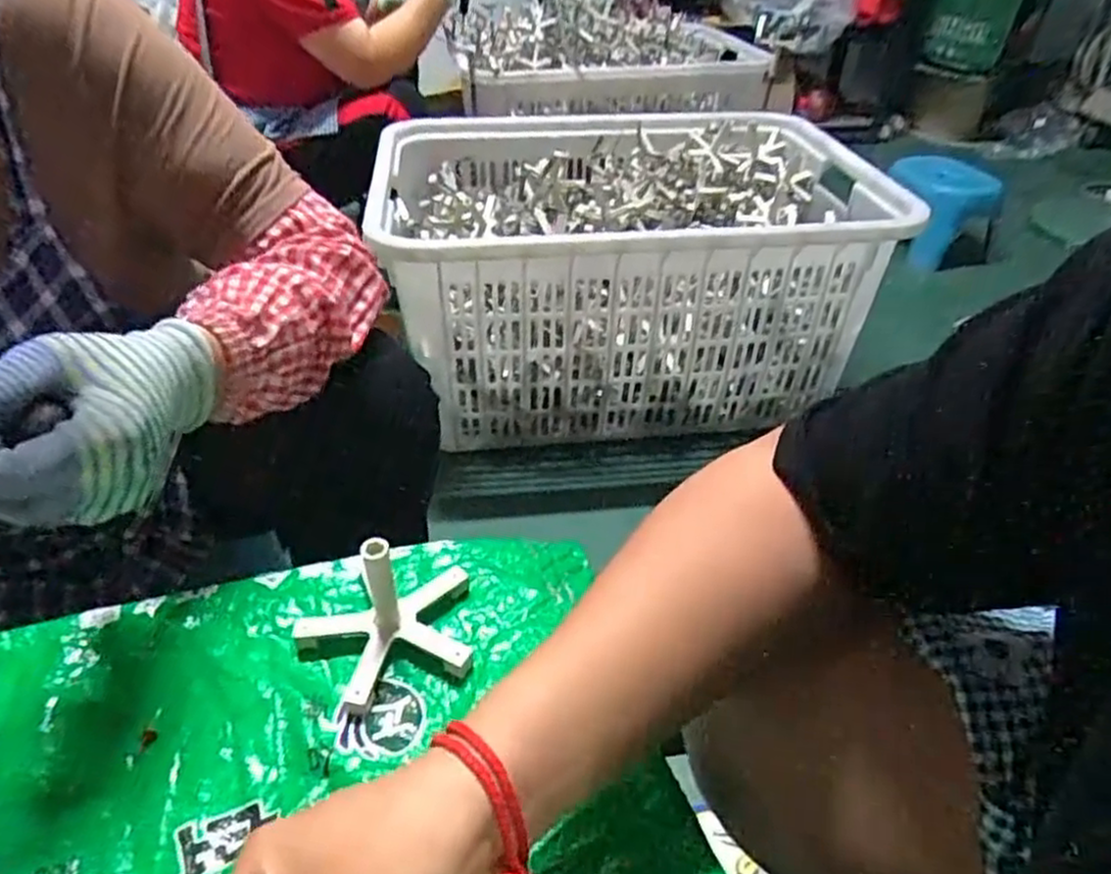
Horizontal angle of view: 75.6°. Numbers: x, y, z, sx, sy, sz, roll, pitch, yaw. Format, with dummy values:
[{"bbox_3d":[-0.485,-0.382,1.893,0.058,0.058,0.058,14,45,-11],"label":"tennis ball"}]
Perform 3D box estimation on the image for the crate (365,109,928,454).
[{"bbox_3d":[0.106,-0.278,1.261,0.790,0.412,0.534,-1,38,-3],"label":"crate"}]

